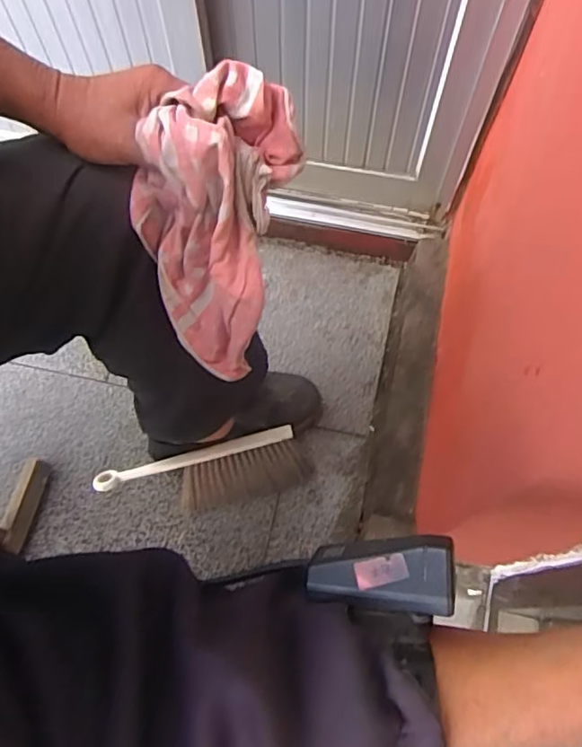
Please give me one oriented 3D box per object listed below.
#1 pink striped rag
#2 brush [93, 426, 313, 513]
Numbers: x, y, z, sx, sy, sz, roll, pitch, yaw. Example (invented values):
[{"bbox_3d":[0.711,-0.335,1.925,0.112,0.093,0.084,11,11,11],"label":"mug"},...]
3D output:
[{"bbox_3d":[-0.065,-0.109,0.463,0.121,0.241,0.094,23,36,12],"label":"pink striped rag"},{"bbox_3d":[-0.110,0.146,0.805,0.267,0.100,0.027,-14,30,2],"label":"brush"}]

